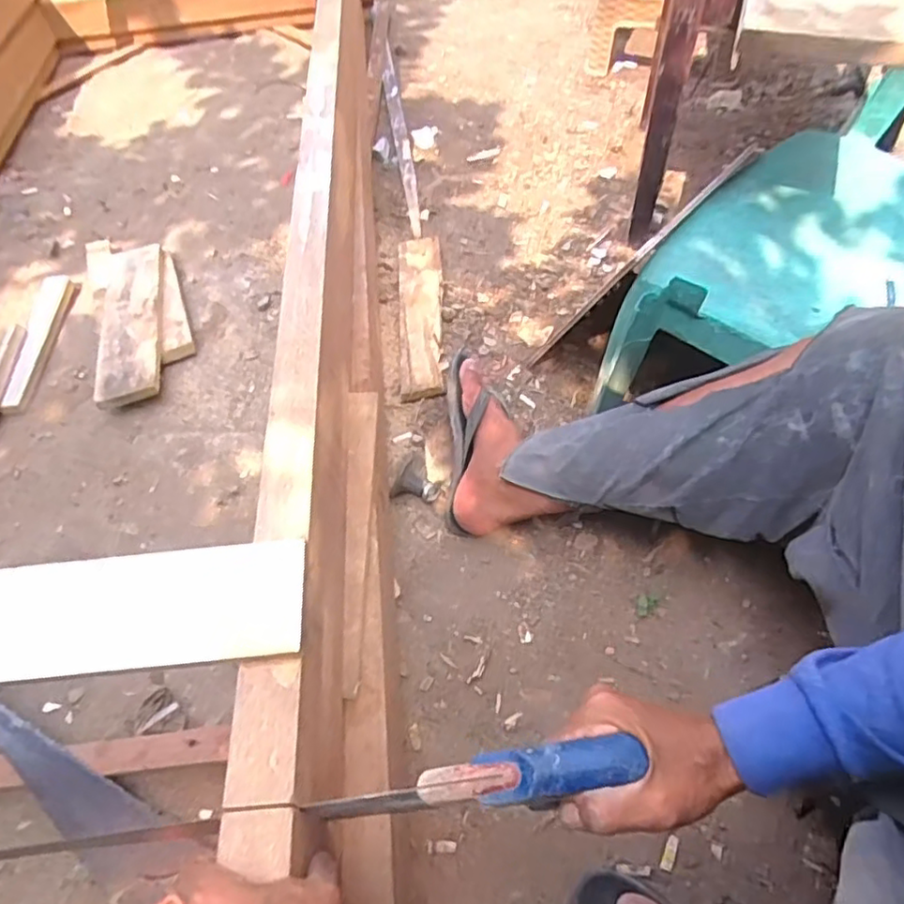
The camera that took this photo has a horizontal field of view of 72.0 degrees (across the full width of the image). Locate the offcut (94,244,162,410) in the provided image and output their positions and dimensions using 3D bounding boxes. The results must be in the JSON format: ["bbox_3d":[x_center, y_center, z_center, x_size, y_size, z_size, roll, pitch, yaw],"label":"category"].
[{"bbox_3d":[-0.543,-0.224,1.051,0.097,0.020,0.367,-11,58,-6],"label":"offcut"}]

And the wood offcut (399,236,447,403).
[{"bbox_3d":[-0.052,-0.233,1.041,0.071,0.028,0.356,-3,57,0],"label":"wood offcut"}]

